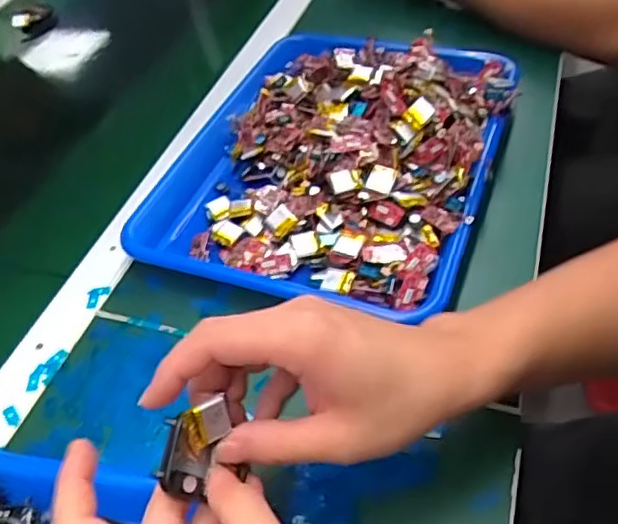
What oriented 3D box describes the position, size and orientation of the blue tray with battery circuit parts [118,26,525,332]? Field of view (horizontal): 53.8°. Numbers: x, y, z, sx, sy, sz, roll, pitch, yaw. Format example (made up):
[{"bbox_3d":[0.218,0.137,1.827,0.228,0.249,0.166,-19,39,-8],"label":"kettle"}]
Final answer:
[{"bbox_3d":[0.020,-0.099,0.521,0.267,0.059,0.326,14,51,19],"label":"blue tray with battery circuit parts"}]

